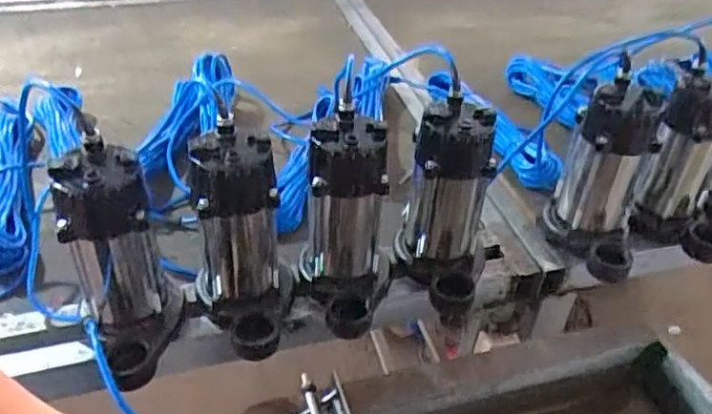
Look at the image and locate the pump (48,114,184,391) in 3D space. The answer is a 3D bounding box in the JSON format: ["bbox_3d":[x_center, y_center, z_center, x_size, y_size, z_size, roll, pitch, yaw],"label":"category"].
[{"bbox_3d":[-0.258,0.061,0.701,0.100,0.240,0.133,17,41,16],"label":"pump"}]

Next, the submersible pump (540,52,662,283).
[{"bbox_3d":[0.337,-0.036,0.863,0.113,0.228,0.134,12,40,10],"label":"submersible pump"}]

